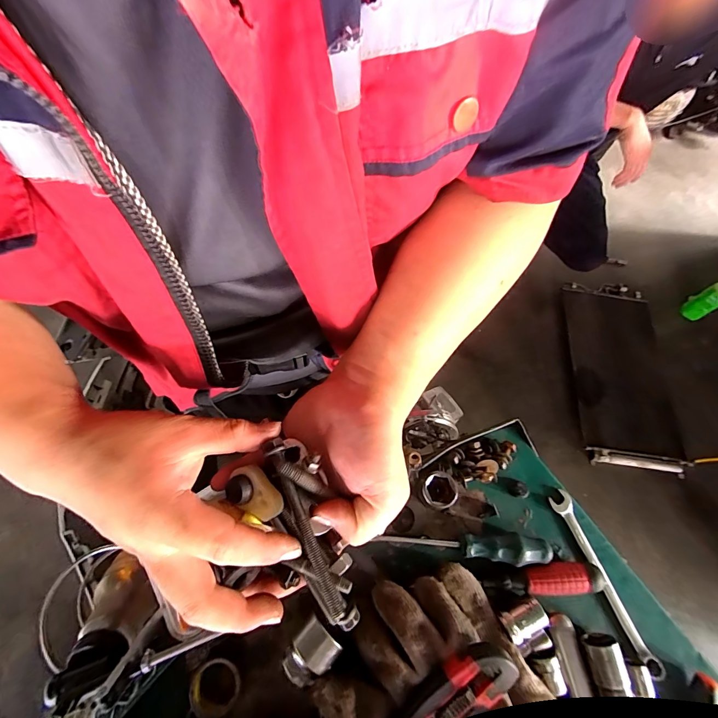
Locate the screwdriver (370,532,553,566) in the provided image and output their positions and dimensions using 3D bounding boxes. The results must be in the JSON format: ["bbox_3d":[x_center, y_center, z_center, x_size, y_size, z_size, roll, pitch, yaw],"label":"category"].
[{"bbox_3d":[0.098,0.175,0.340,0.160,0.021,0.024,8,64,-1],"label":"screwdriver"}]

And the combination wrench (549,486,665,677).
[{"bbox_3d":[0.236,0.213,0.344,0.020,0.013,0.164,-17,67,-12],"label":"combination wrench"}]

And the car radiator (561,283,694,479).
[{"bbox_3d":[1.006,0.019,1.371,0.374,0.074,0.773,7,64,-1],"label":"car radiator"}]

